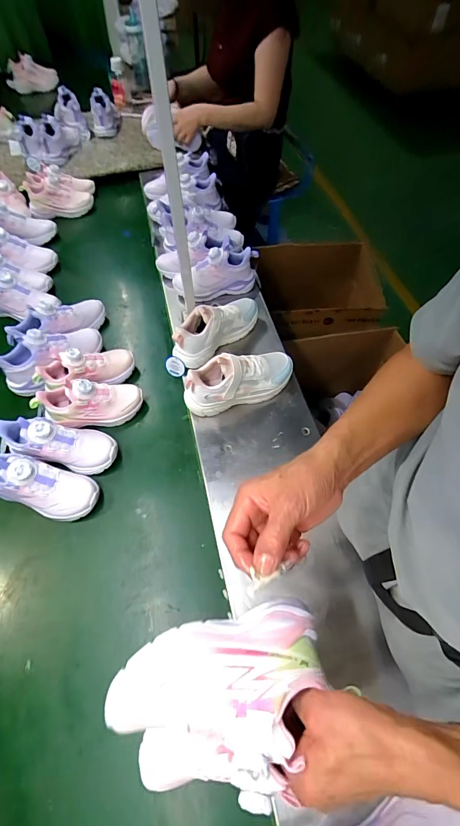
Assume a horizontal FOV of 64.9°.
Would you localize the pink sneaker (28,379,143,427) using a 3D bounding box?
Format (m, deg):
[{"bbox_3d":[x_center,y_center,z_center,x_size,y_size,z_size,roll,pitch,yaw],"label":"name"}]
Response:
[{"bbox_3d":[-0.280,-0.023,0.722,0.198,0.092,0.076,-7,59,-6],"label":"pink sneaker"}]

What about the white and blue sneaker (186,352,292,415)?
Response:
[{"bbox_3d":[0.020,-0.069,0.720,0.226,0.103,0.075,-16,61,-11],"label":"white and blue sneaker"}]

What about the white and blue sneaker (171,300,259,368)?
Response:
[{"bbox_3d":[-0.030,-0.197,0.792,0.220,0.099,0.079,-34,66,-20],"label":"white and blue sneaker"}]

